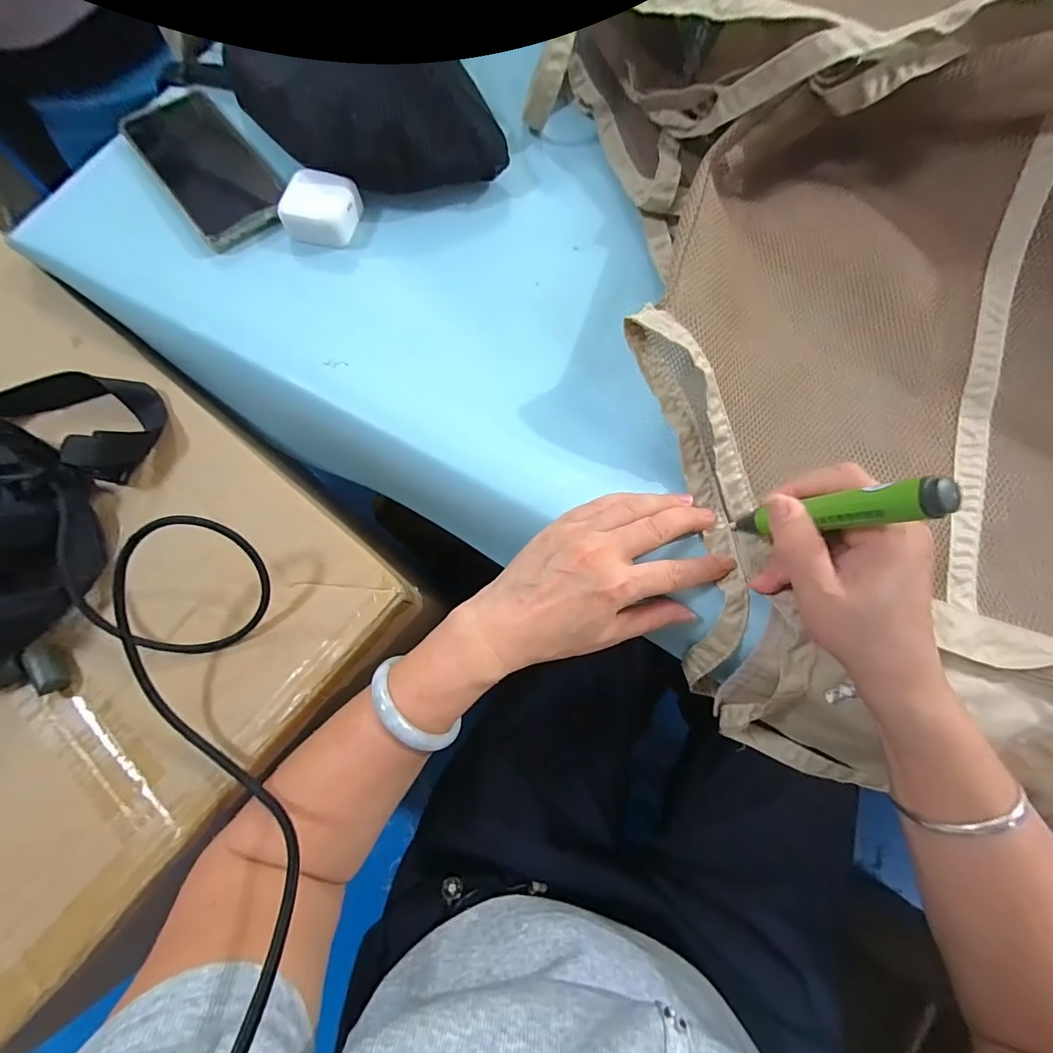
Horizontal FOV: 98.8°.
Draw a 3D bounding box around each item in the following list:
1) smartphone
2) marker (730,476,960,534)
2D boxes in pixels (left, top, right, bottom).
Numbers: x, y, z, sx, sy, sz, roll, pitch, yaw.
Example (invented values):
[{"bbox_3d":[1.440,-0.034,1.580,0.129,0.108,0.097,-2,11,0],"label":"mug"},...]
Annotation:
[{"bbox_3d":[-0.270,-0.305,0.381,0.079,0.013,0.165,-38,78,-10],"label":"smartphone"},{"bbox_3d":[0.161,-0.006,0.248,0.018,0.120,0.019,2,83,-14],"label":"marker"}]

